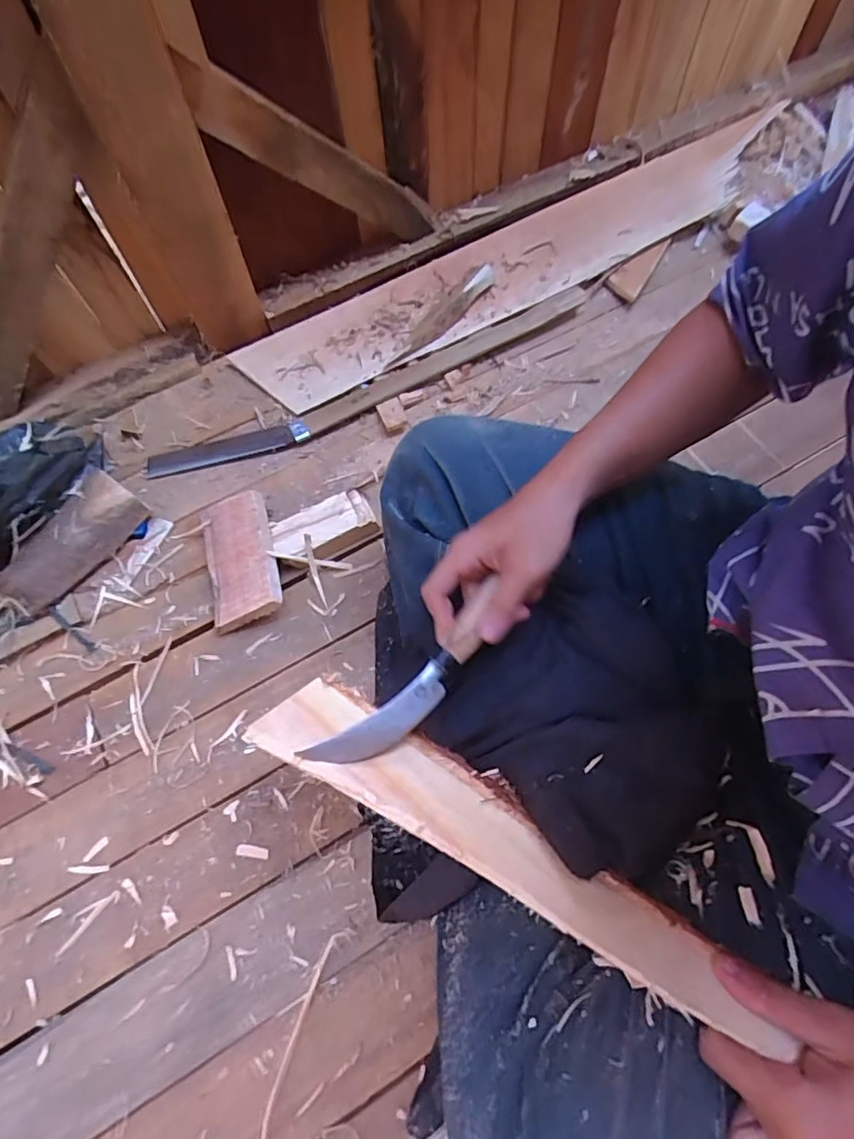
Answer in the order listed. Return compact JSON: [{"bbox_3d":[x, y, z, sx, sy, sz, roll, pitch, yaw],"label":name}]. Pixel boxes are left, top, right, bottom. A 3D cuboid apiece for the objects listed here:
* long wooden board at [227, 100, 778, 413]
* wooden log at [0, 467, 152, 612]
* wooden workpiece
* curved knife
[{"bbox_3d":[0.143,-0.444,0.797,0.831,0.021,0.149,-29,71,-7],"label":"long wooden board"},{"bbox_3d":[-0.414,-0.033,0.653,0.084,0.038,0.169,34,70,16],"label":"wooden log"},{"bbox_3d":[0.034,0.168,0.363,0.338,0.041,0.063,25,67,25],"label":"wooden workpiece"},{"bbox_3d":[-0.010,0.082,0.399,0.172,0.015,0.039,-45,70,-3],"label":"curved knife"}]

